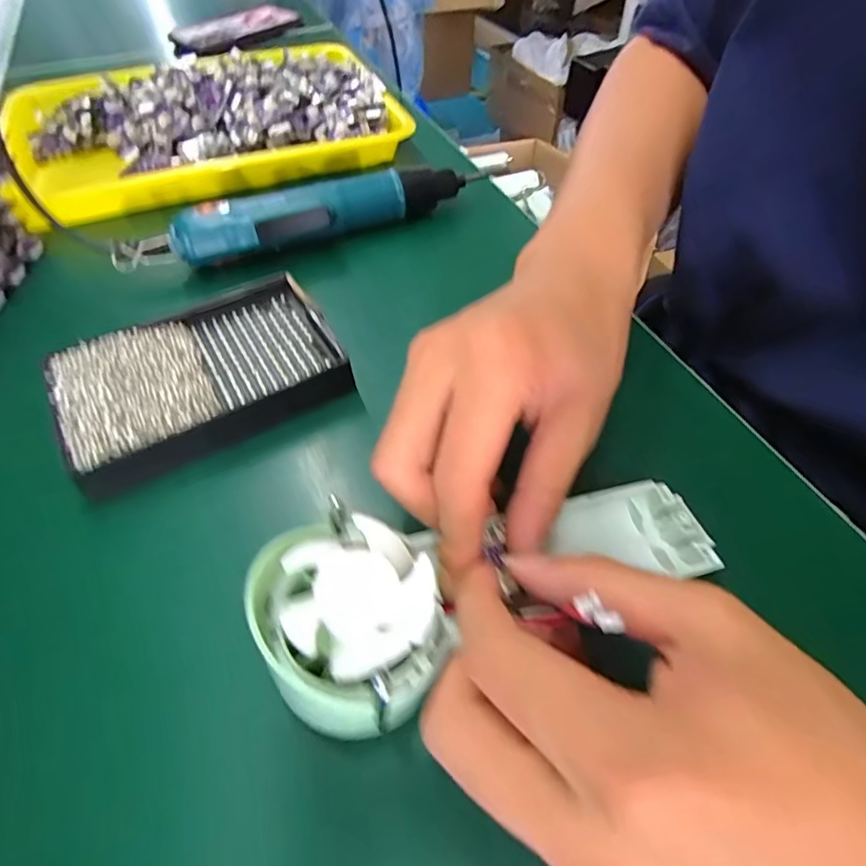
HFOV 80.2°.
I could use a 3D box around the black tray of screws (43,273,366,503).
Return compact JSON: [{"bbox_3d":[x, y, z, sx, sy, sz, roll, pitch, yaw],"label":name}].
[{"bbox_3d":[-0.122,-0.033,0.273,0.136,0.022,0.091,-27,56,-18],"label":"black tray of screws"}]

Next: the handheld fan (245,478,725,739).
[{"bbox_3d":[0.025,0.047,0.190,0.172,0.026,0.066,-8,50,-28],"label":"handheld fan"}]

